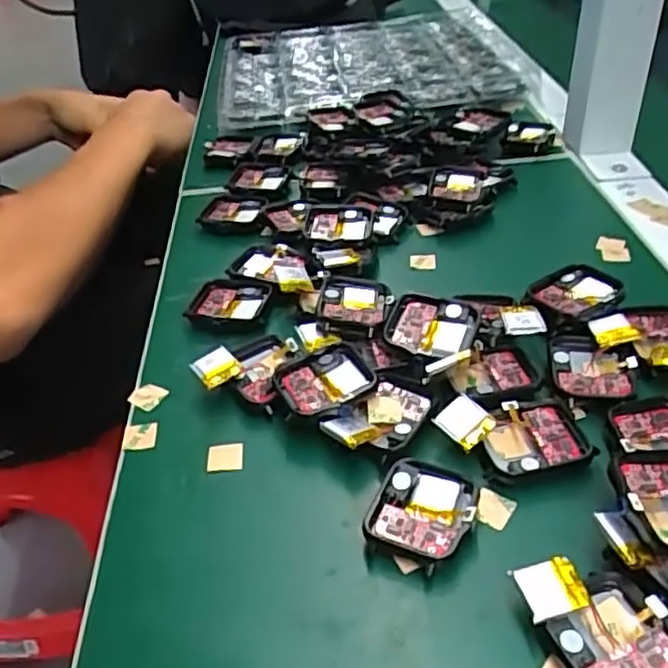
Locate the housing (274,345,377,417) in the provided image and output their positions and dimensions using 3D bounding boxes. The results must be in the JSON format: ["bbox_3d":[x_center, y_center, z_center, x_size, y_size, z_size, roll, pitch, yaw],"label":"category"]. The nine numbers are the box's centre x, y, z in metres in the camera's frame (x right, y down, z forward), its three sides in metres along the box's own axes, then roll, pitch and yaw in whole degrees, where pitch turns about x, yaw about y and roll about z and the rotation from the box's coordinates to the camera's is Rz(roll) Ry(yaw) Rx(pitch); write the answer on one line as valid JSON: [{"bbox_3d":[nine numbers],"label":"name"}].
[{"bbox_3d":[-0.003,0.022,0.315,0.044,0.005,0.034,-19,40,-16],"label":"housing"}]

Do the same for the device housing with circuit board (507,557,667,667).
[{"bbox_3d":[0.090,0.097,0.223,0.038,0.016,0.054,-20,40,-17],"label":"device housing with circuit board"}]

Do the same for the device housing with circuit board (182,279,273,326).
[{"bbox_3d":[-0.059,-0.016,0.390,0.044,0.011,0.036,12,42,22],"label":"device housing with circuit board"}]

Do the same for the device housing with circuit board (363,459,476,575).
[{"bbox_3d":[0.035,0.070,0.267,0.036,0.013,0.041,14,42,24],"label":"device housing with circuit board"}]

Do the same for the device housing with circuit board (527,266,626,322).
[{"bbox_3d":[0.125,-0.019,0.355,0.044,0.012,0.038,-19,40,-16],"label":"device housing with circuit board"}]

